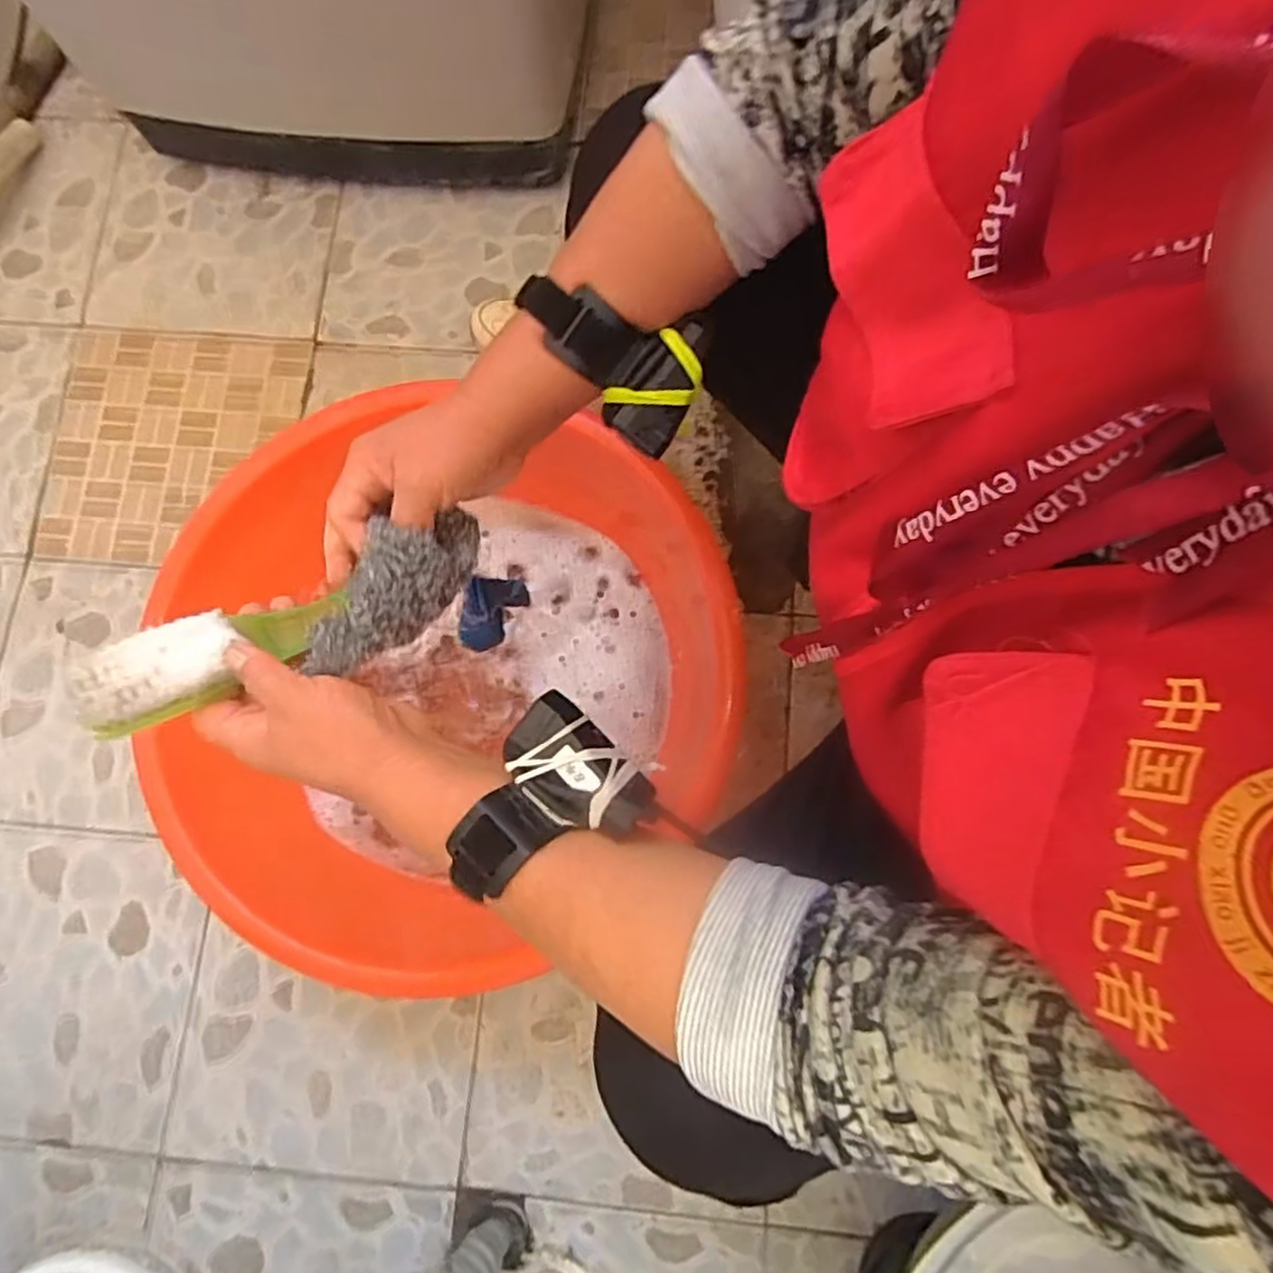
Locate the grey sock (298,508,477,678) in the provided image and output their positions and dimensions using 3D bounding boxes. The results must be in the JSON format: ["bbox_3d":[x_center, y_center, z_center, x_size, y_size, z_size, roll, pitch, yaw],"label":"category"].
[{"bbox_3d":[-0.129,-0.027,0.379,0.045,0.042,0.111,43,82,9],"label":"grey sock"}]

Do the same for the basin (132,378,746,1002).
[{"bbox_3d":[-0.177,0.042,0.689,0.488,0.174,0.507,0,78,1],"label":"basin"}]

